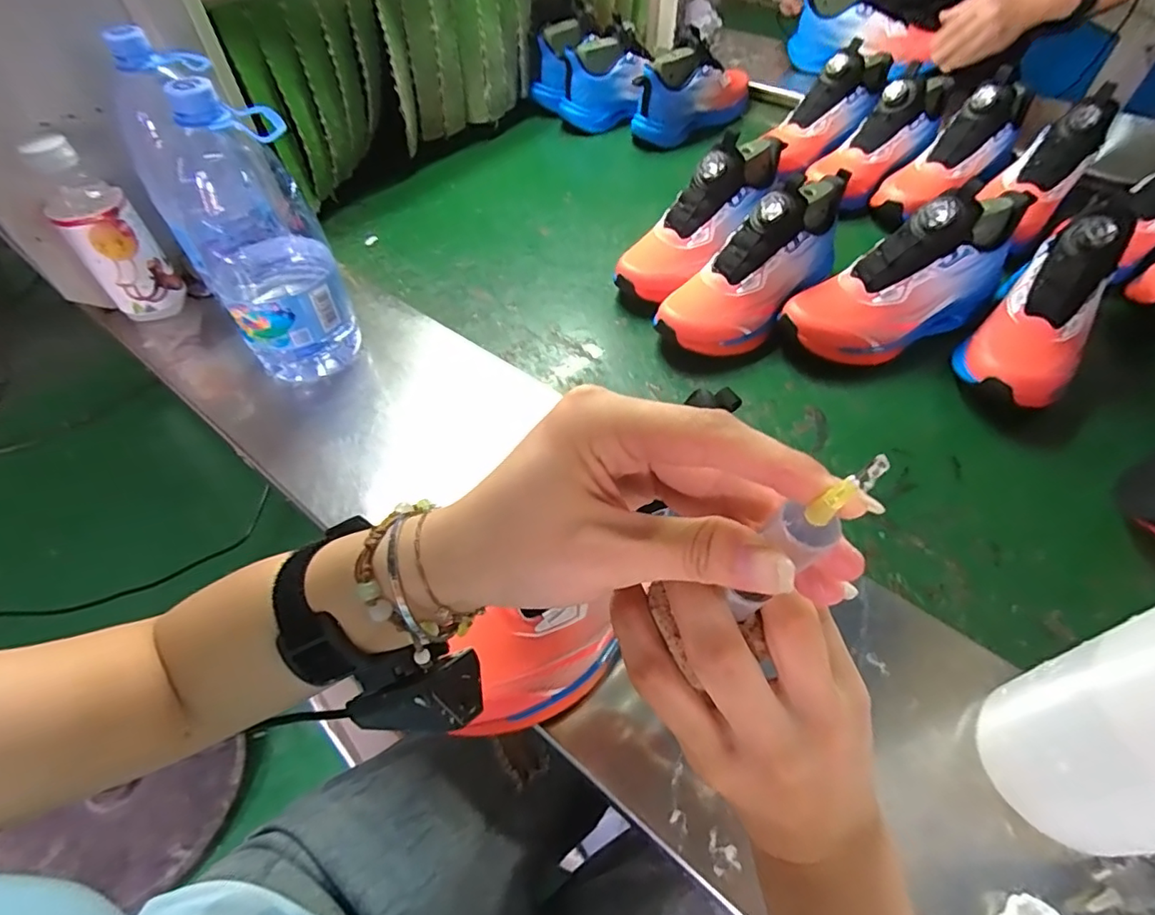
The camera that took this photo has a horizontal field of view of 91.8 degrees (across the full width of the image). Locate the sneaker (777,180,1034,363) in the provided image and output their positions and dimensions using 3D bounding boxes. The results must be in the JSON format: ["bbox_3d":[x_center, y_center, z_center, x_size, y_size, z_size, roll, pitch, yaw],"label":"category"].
[{"bbox_3d":[0.341,-0.194,0.579,0.244,0.129,0.094,-25,56,-17],"label":"sneaker"}]

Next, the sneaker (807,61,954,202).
[{"bbox_3d":[0.434,-0.455,0.778,0.227,0.099,0.079,-40,58,6],"label":"sneaker"}]

